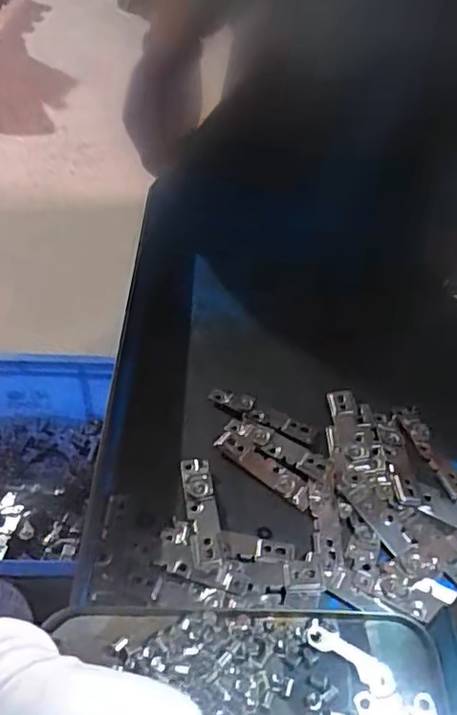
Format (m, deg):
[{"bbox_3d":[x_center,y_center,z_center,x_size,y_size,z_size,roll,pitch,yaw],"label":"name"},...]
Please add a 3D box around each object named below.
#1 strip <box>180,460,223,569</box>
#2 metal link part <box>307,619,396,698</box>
[{"bbox_3d":[-0.019,0.103,0.397,0.020,0.008,0.084,-4,46,-9],"label":"strip"},{"bbox_3d":[0.060,0.147,0.286,0.046,0.005,0.013,27,51,20],"label":"metal link part"}]

